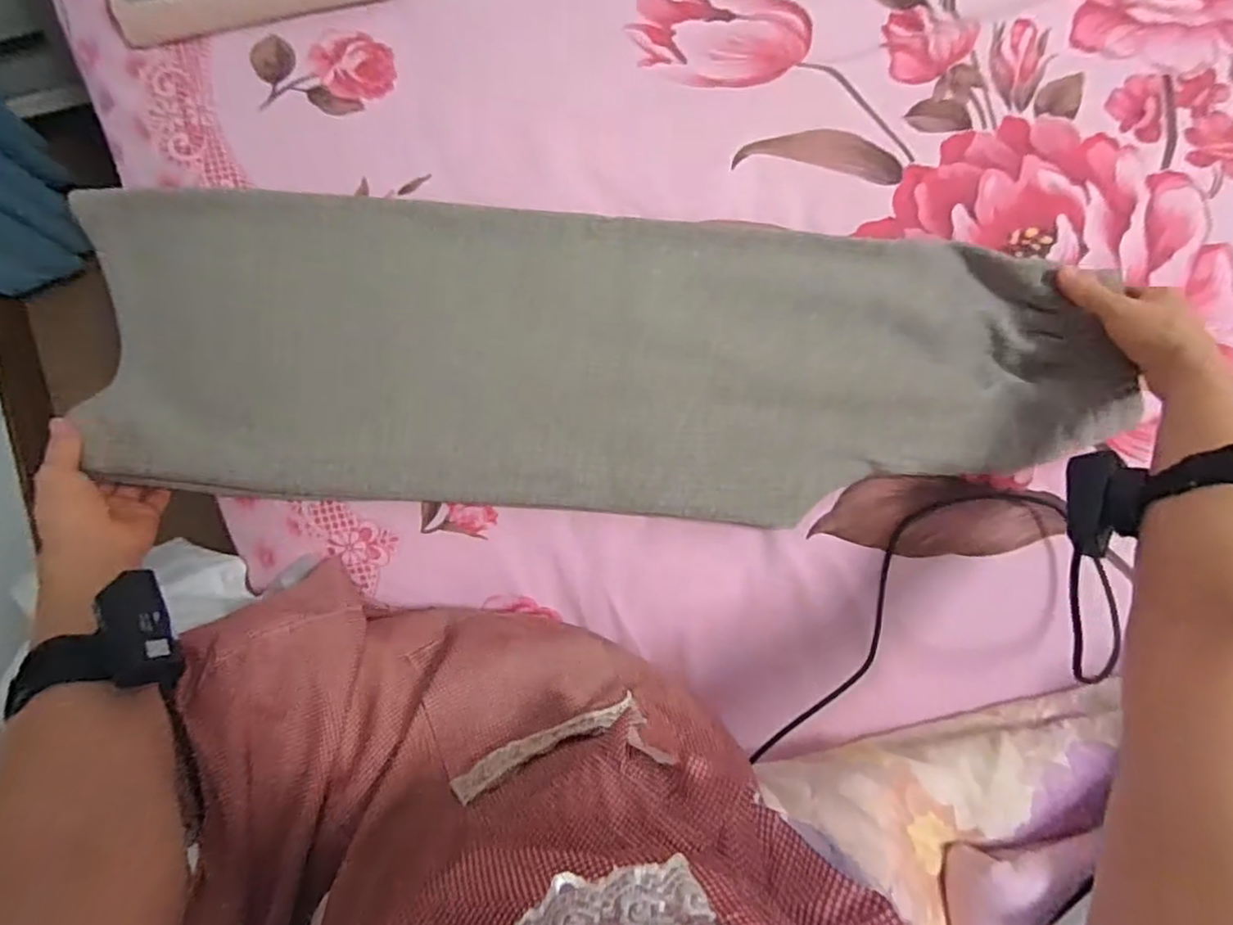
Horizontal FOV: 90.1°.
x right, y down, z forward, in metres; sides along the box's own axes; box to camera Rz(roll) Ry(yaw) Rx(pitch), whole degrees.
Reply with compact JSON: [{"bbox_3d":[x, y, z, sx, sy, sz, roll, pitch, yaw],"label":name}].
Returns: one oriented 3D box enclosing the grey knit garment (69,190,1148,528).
[{"bbox_3d":[-0.008,-0.091,0.547,0.880,0.050,0.263,1,85,-3],"label":"grey knit garment"}]

